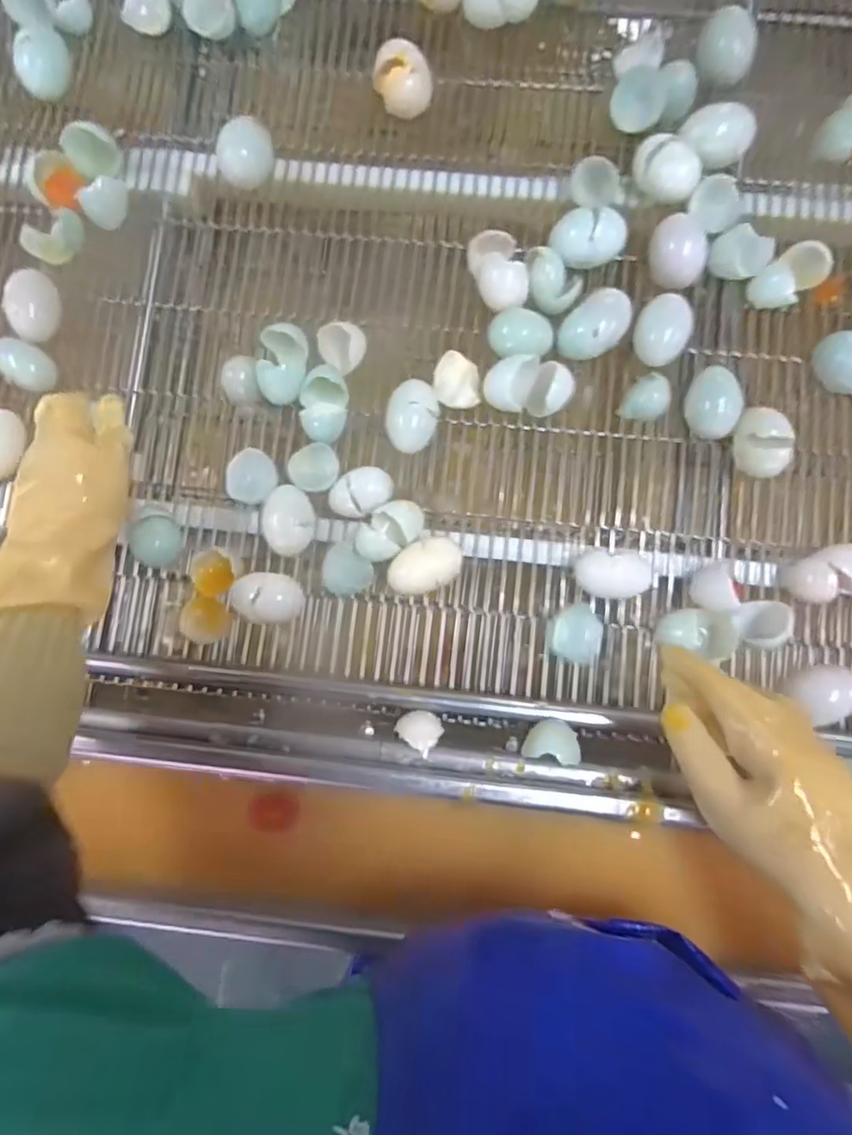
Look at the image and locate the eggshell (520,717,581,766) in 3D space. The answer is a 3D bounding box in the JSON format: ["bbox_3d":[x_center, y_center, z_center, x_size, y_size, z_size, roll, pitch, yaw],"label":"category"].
[{"bbox_3d":[0.096,0.132,0.461,0.041,0.042,0.030,11,83,2],"label":"eggshell"}]

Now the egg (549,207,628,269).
[{"bbox_3d":[0.139,-0.279,0.517,0.065,0.041,0.044,4,83,2],"label":"egg"}]

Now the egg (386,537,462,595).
[{"bbox_3d":[0.000,0.000,0.497,0.062,0.034,0.038,-28,83,-2],"label":"egg"}]

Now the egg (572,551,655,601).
[{"bbox_3d":[0.152,0.007,0.489,0.060,0.036,0.036,2,83,1],"label":"egg"}]

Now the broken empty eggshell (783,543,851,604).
[{"bbox_3d":[0.331,0.005,0.489,0.061,0.042,0.044,-15,83,-1],"label":"broken empty eggshell"}]

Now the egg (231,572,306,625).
[{"bbox_3d":[-0.131,0.026,0.497,0.055,0.043,0.041,7,83,2],"label":"egg"}]

